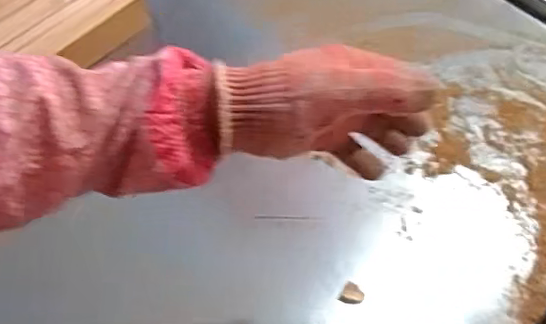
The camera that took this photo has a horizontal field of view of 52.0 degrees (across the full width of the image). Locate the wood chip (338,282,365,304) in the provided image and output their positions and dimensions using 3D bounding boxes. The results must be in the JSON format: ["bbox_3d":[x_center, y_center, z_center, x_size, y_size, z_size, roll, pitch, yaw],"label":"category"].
[{"bbox_3d":[0.087,0.145,0.613,0.024,0.004,0.023,24,63,12],"label":"wood chip"}]

